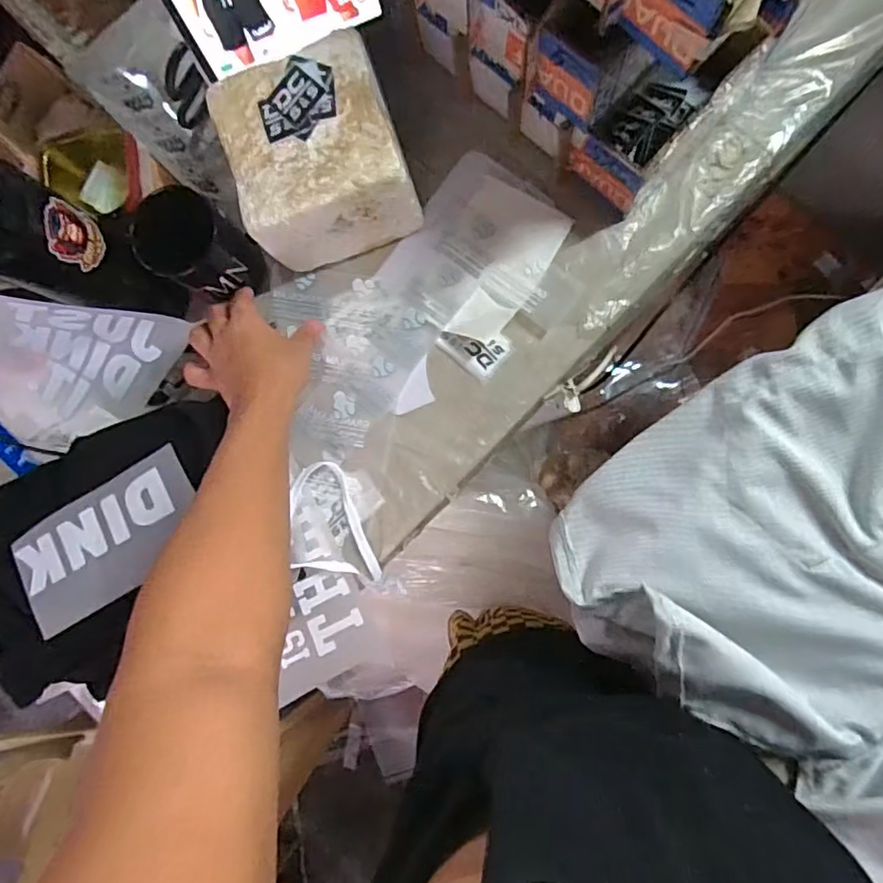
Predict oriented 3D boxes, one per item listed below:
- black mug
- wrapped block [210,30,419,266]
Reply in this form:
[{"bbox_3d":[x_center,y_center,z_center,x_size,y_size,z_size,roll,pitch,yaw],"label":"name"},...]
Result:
[{"bbox_3d":[-0.217,-0.172,0.539,0.079,0.101,0.075,-1,85,7],"label":"black mug"},{"bbox_3d":[-0.106,-0.250,0.528,0.146,0.118,0.142,-20,83,5],"label":"wrapped block"}]

